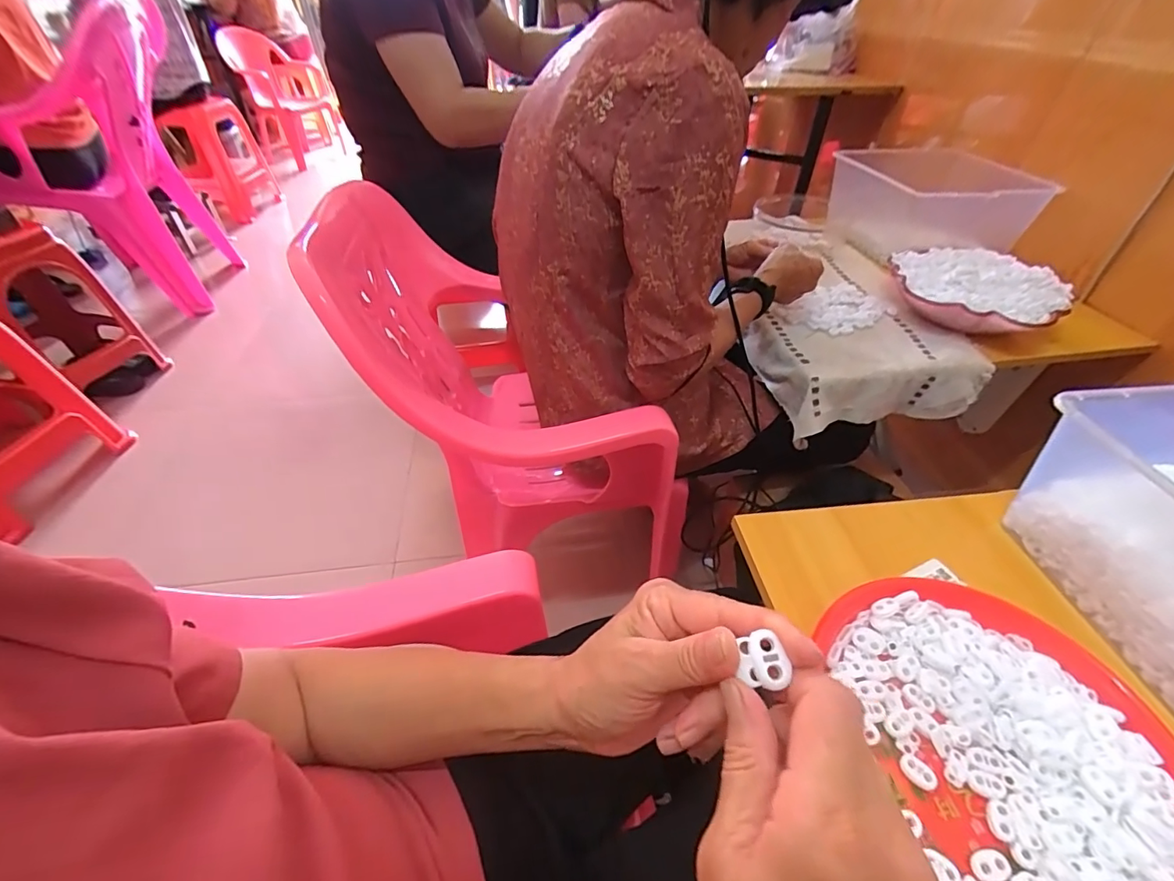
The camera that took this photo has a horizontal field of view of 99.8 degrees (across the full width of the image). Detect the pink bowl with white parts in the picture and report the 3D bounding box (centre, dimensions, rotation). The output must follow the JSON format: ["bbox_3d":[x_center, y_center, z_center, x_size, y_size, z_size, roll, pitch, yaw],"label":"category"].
[{"bbox_3d":[0.597,-0.231,0.770,0.225,0.072,0.181,19,46,19],"label":"pink bowl with white parts"}]

